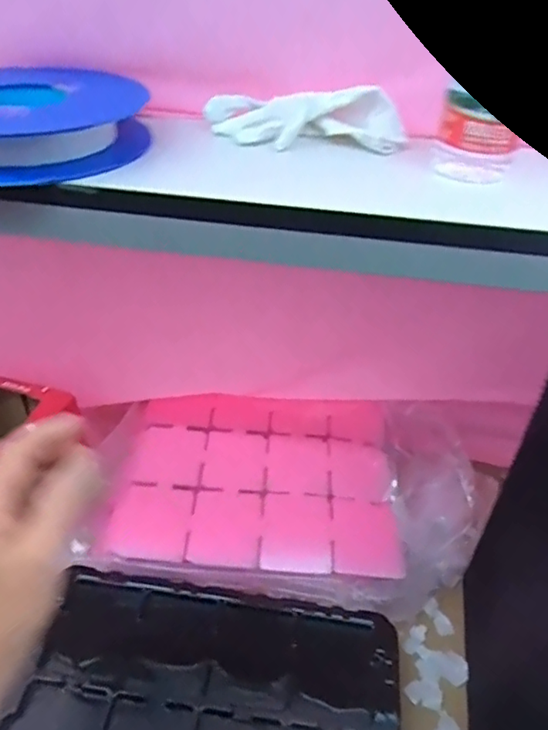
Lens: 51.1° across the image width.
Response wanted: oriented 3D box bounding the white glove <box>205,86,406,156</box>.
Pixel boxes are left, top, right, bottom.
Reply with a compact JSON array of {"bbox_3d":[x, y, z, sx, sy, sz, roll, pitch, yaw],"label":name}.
[{"bbox_3d":[0.028,-0.221,0.513,0.177,0.040,0.057,3,38,-1],"label":"white glove"}]

